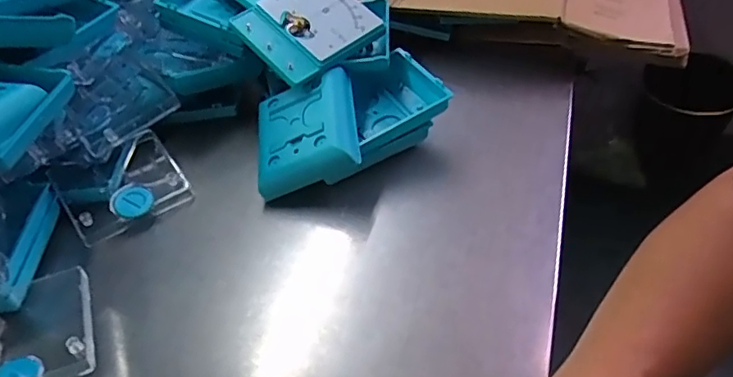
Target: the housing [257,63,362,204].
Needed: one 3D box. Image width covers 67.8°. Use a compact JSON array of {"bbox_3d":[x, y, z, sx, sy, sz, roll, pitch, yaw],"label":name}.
[{"bbox_3d":[-0.053,-0.049,0.485,0.093,0.032,0.100,-25,55,16],"label":"housing"}]

